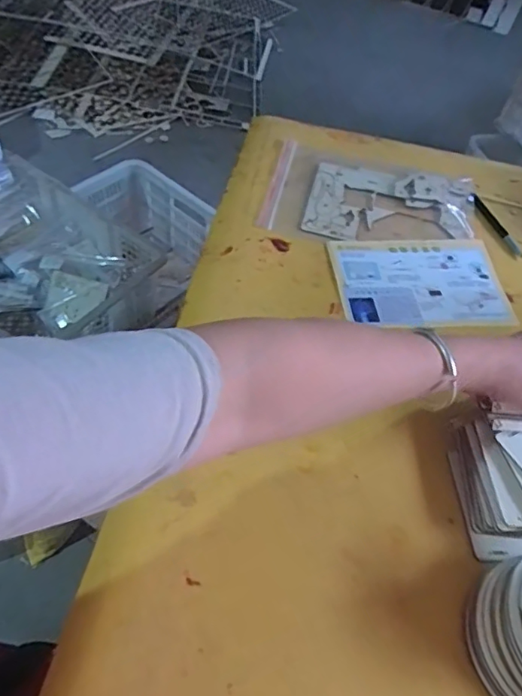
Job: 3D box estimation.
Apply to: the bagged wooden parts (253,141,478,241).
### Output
[{"bbox_3d":[0.148,-0.200,0.726,0.275,0.010,0.184,13,53,2],"label":"bagged wooden parts"}]

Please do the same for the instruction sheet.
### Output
[{"bbox_3d":[0.190,-0.079,0.648,0.202,0.008,0.136,-3,58,-9],"label":"instruction sheet"}]

